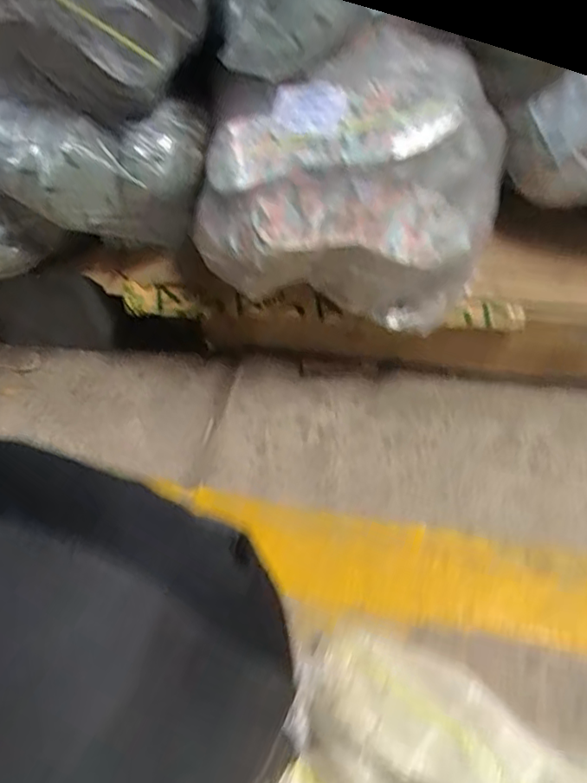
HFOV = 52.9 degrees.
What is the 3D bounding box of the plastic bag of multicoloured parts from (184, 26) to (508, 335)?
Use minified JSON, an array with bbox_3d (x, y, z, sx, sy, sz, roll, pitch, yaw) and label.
[{"bbox_3d":[0.074,-0.233,0.700,0.317,0.248,0.261,15,50,12],"label":"plastic bag of multicoloured parts"}]

